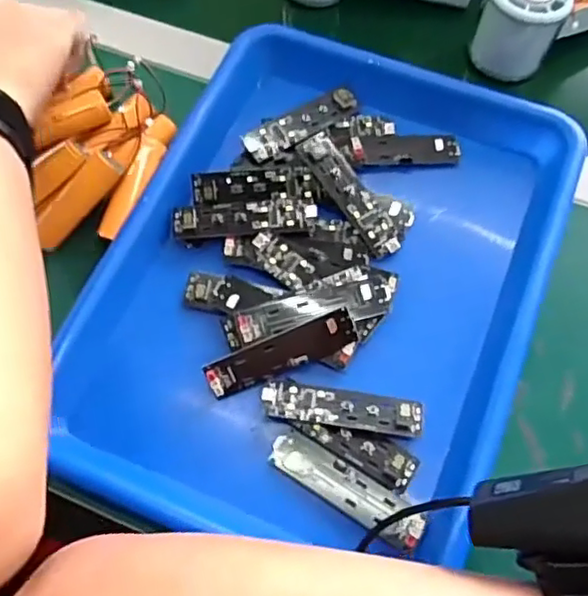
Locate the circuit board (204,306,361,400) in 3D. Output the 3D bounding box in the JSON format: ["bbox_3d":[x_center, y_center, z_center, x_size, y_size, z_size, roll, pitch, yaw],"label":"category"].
[{"bbox_3d":[-0.007,0.033,0.370,0.089,0.005,0.023,-22,99,-2],"label":"circuit board"}]

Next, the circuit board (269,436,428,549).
[{"bbox_3d":[0.029,0.104,0.350,0.090,0.009,0.022,30,68,13],"label":"circuit board"}]

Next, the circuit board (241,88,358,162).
[{"bbox_3d":[0.005,-0.121,0.435,0.086,0.005,0.024,-34,70,-15],"label":"circuit board"}]

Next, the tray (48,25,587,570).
[{"bbox_3d":[0.023,-0.017,0.387,0.262,0.037,0.319,17,66,7],"label":"tray"}]

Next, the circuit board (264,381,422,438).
[{"bbox_3d":[0.028,0.063,0.363,0.091,0.006,0.022,8,65,3],"label":"circuit board"}]

